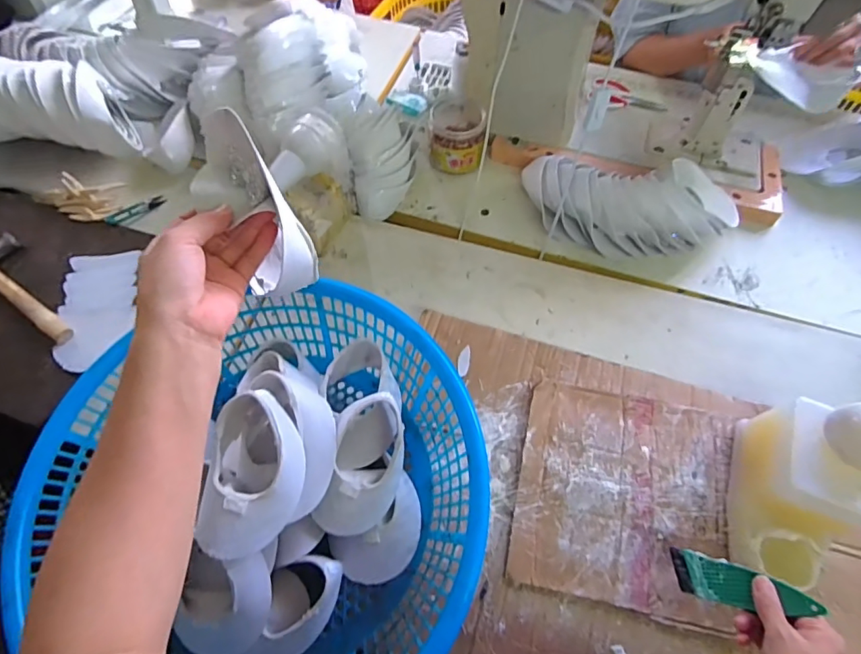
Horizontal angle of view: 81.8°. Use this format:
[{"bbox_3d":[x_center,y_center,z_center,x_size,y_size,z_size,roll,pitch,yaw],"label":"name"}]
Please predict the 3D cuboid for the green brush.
[{"bbox_3d":[0.308,0.259,0.495,0.131,0.011,0.041,-4,52,48],"label":"green brush"}]

